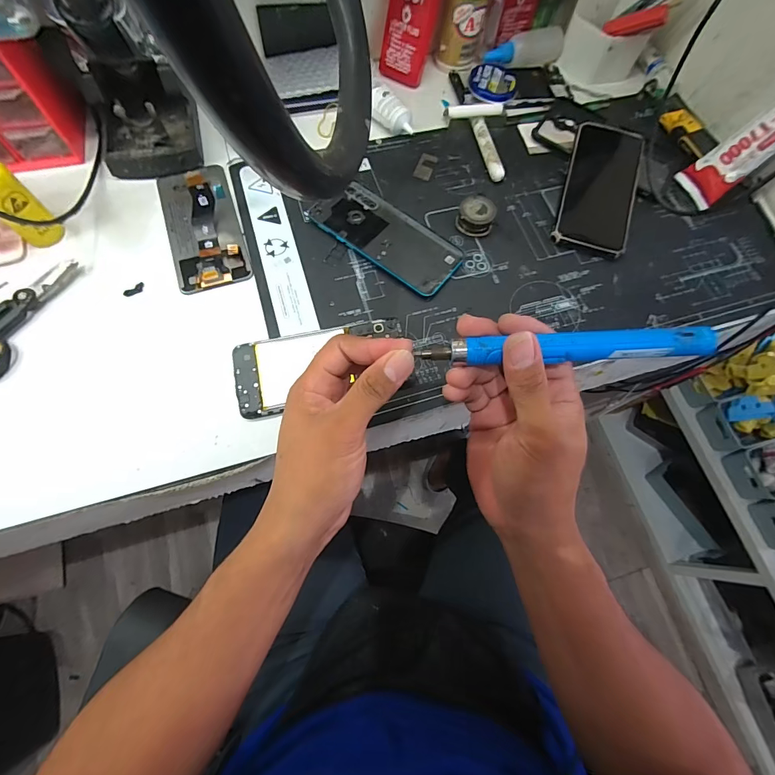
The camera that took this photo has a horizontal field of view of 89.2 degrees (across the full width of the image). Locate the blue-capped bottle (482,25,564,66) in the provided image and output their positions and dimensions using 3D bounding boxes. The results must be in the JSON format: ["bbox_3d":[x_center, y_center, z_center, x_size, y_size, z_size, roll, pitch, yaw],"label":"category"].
[{"bbox_3d":[0.181,-0.453,0.528,0.110,0.027,0.036,-18,72,-10],"label":"blue-capped bottle"}]

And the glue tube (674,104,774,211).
[{"bbox_3d":[0.407,-0.270,0.420,0.023,0.158,0.054,0,65,-34],"label":"glue tube"}]

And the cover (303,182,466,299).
[{"bbox_3d":[0.000,-0.164,0.423,0.163,0.009,0.075,36,72,9],"label":"cover"}]

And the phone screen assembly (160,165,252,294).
[{"bbox_3d":[-0.192,-0.174,0.399,0.071,0.042,0.154,-17,70,-12],"label":"phone screen assembly"}]

